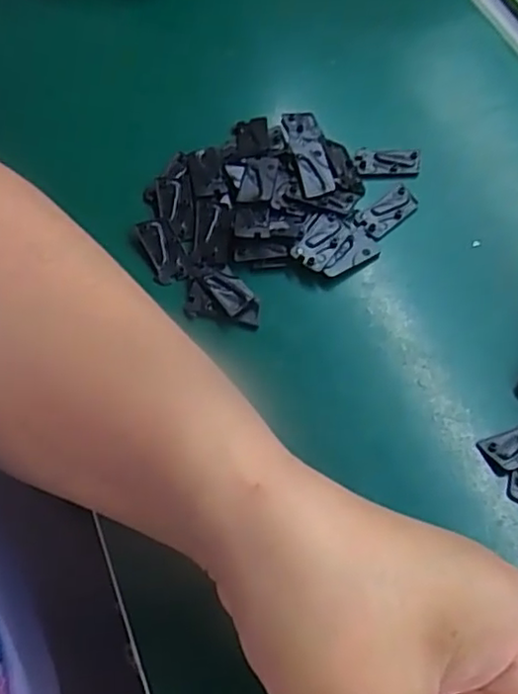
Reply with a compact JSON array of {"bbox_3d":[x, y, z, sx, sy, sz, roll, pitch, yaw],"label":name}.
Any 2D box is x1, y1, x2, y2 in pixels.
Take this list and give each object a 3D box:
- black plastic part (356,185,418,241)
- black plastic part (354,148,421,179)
[{"bbox_3d":[0.064,-0.067,0.316,0.033,0.004,0.015,-39,70,-19],"label":"black plastic part"},{"bbox_3d":[0.067,-0.095,0.332,0.034,0.004,0.016,-1,63,-2],"label":"black plastic part"}]

